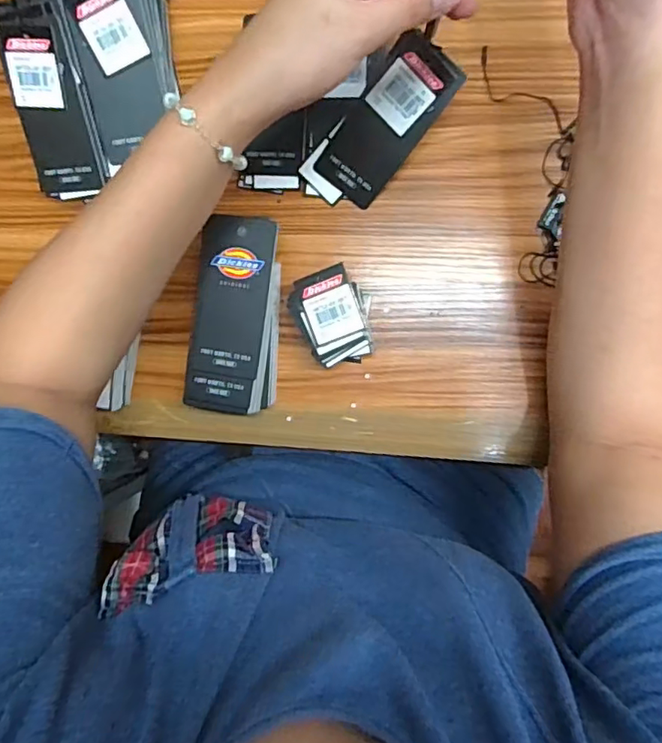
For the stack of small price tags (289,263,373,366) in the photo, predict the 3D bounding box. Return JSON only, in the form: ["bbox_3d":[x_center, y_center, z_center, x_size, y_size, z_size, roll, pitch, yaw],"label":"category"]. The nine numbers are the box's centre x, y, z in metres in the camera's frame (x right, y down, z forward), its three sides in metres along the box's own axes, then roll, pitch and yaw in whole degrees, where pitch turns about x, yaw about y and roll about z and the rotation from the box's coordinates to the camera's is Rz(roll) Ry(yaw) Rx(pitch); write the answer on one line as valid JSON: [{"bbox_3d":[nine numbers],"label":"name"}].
[{"bbox_3d":[0.004,-0.039,0.399,0.048,0.032,0.066,-29,89,10],"label":"stack of small price tags"}]

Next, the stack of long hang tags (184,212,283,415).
[{"bbox_3d":[-0.067,-0.039,0.403,0.055,0.046,0.134,8,95,9],"label":"stack of long hang tags"}]

